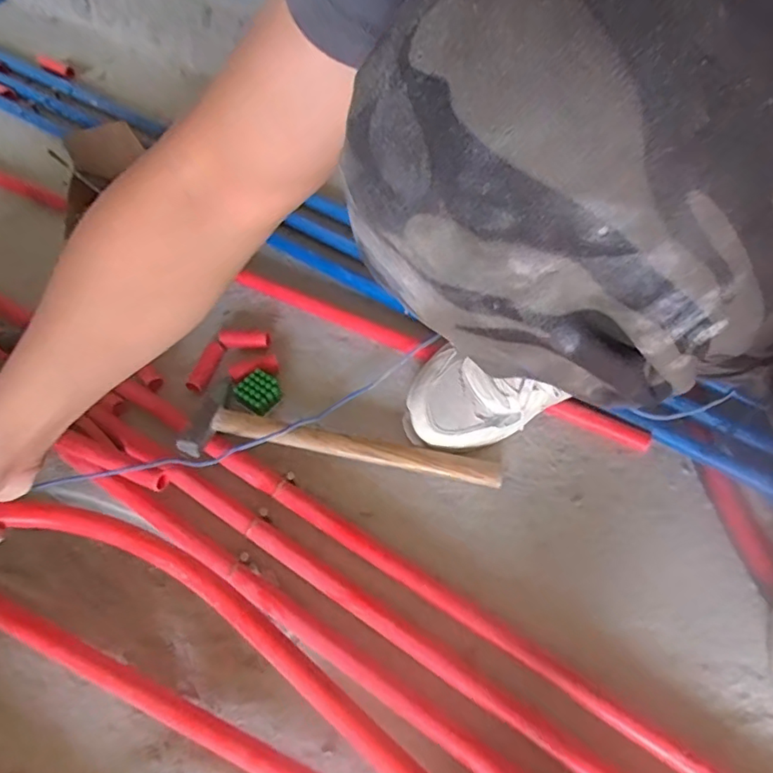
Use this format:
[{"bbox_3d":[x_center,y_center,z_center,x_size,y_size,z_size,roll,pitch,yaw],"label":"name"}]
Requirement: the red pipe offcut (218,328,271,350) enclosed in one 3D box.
[{"bbox_3d":[-0.162,-0.054,0.632,0.056,0.014,0.019,3,58,-12],"label":"red pipe offcut"}]

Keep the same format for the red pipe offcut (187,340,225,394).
[{"bbox_3d":[-0.204,-0.021,0.617,0.020,0.016,0.064,13,60,9],"label":"red pipe offcut"}]

